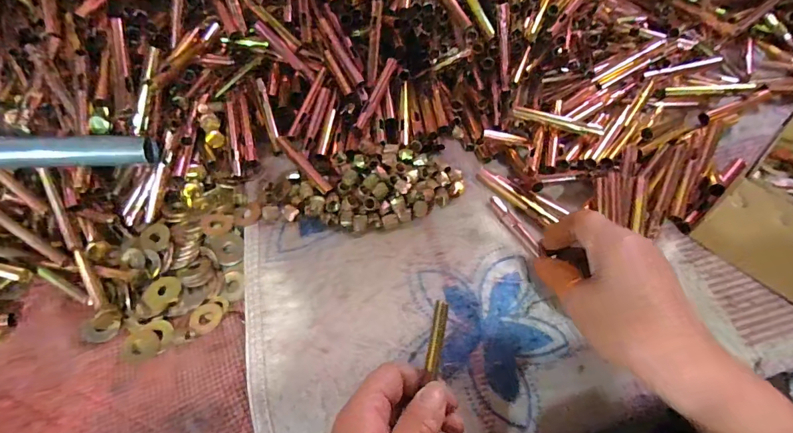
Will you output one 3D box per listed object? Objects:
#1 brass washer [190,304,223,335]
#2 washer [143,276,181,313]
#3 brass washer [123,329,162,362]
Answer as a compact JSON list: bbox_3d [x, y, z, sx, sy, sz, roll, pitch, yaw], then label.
[{"bbox_3d":[-0.142,0.076,0.307,0.023,0.005,0.024,-2,54,2],"label":"brass washer"},{"bbox_3d":[-0.181,0.058,0.316,0.028,0.004,0.025,-38,61,-22],"label":"washer"},{"bbox_3d":[-0.182,0.092,0.294,0.025,0.004,0.023,2,50,-2],"label":"brass washer"}]

